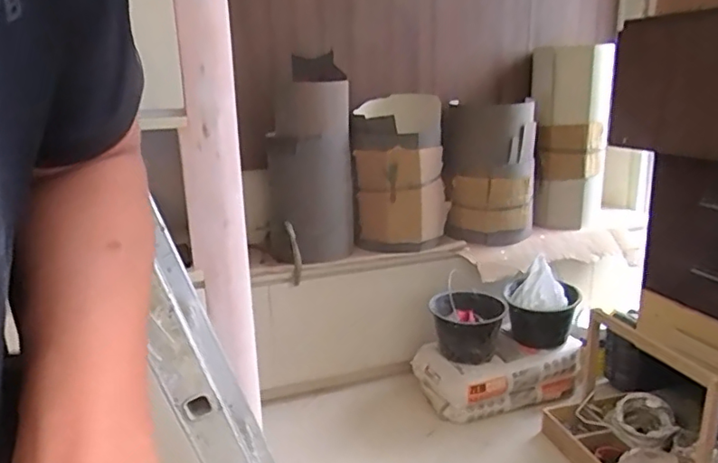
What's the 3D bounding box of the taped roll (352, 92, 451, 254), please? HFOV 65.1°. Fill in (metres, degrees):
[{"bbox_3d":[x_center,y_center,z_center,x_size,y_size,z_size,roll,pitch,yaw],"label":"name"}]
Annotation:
[{"bbox_3d":[0.130,-0.193,1.958,0.304,0.509,0.233,4,16,22],"label":"taped roll"}]

